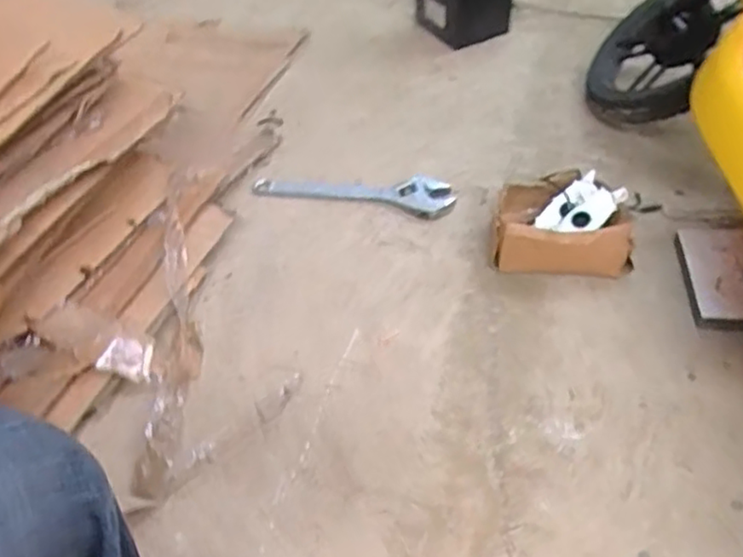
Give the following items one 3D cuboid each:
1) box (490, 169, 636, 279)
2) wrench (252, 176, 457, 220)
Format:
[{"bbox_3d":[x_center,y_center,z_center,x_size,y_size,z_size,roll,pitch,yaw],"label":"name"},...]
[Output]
[{"bbox_3d":[0.291,-0.087,1.039,0.206,0.085,0.174,1,46,5],"label":"box"},{"bbox_3d":[-0.032,-0.157,1.164,0.347,0.030,0.070,9,47,12],"label":"wrench"}]

